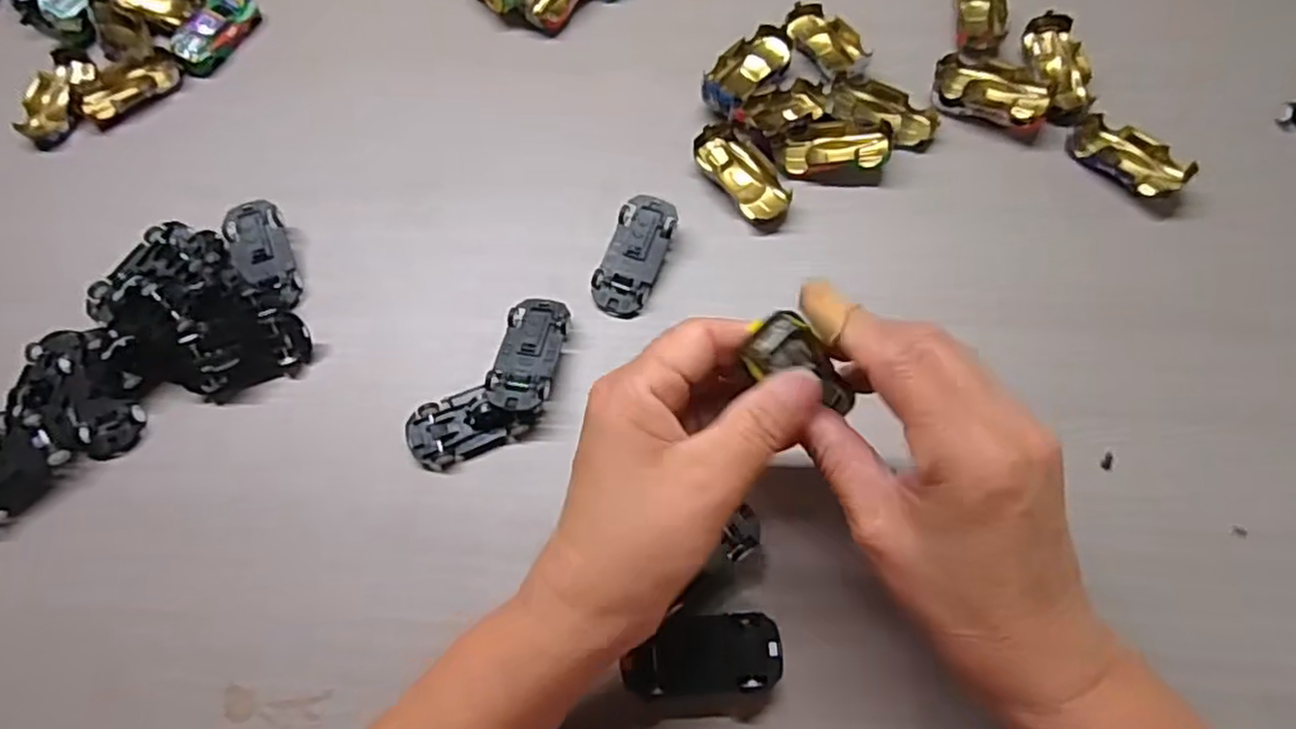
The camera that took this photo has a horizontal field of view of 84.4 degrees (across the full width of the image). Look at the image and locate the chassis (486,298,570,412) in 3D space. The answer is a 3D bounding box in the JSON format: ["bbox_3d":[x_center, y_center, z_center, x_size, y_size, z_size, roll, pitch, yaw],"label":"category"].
[{"bbox_3d":[-0.059,-0.005,0.360,0.030,0.020,0.064,7,68,5],"label":"chassis"}]

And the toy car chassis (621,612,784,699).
[{"bbox_3d":[0.023,0.121,0.299,0.062,0.019,0.030,-4,67,0],"label":"toy car chassis"}]

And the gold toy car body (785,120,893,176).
[{"bbox_3d":[0.106,-0.122,0.400,0.056,0.015,0.030,1,67,2],"label":"gold toy car body"}]

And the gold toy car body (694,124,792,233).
[{"bbox_3d":[0.054,-0.105,0.396,0.027,0.016,0.065,-32,70,-11],"label":"gold toy car body"}]

